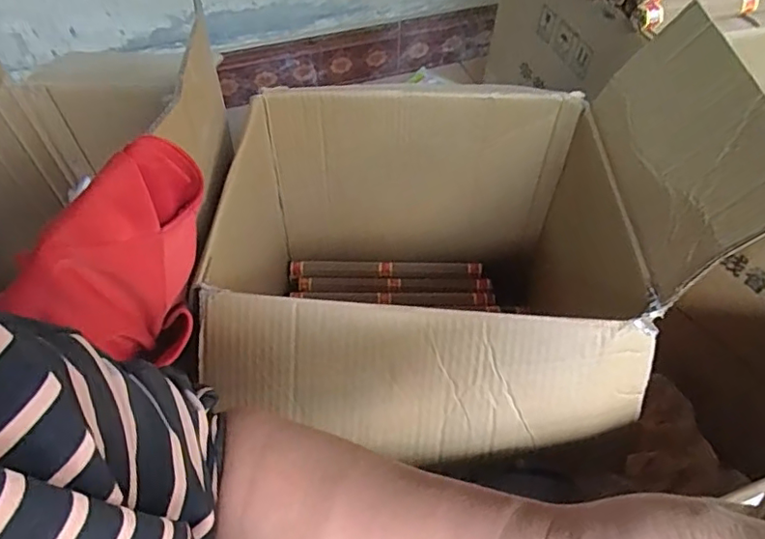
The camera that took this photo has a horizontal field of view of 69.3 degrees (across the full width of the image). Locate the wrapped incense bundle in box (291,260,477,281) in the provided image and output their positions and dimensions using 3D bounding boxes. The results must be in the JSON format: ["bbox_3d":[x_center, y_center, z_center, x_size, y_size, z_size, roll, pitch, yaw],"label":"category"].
[{"bbox_3d":[0.003,-0.001,0.935,0.317,0.029,0.024,2,50,1],"label":"wrapped incense bundle in box"}]

